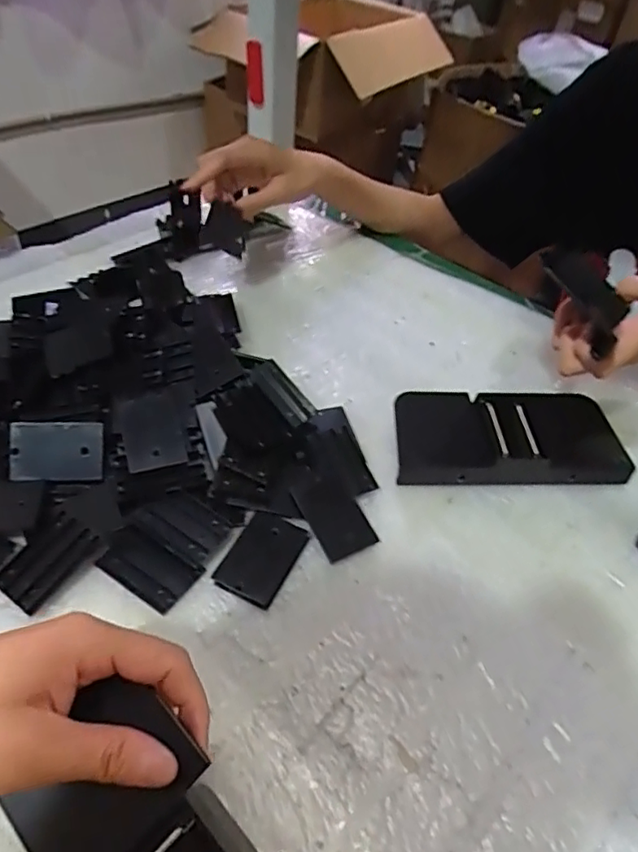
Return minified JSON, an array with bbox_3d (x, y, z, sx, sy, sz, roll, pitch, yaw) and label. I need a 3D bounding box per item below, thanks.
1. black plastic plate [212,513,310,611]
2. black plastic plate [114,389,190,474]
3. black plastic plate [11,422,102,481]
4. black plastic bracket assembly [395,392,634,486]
[{"bbox_3d":[-0.034,0.078,0.350,0.036,0.004,0.055,26,52,8],"label":"black plastic plate"},{"bbox_3d":[-0.109,0.004,0.383,0.037,0.006,0.057,-13,62,-15],"label":"black plastic plate"},{"bbox_3d":[-0.165,0.016,0.371,0.056,0.004,0.037,1,87,-7],"label":"black plastic plate"},{"bbox_3d":[0.136,0.008,0.422,0.158,0.029,0.071,0,47,-4],"label":"black plastic bracket assembly"}]

